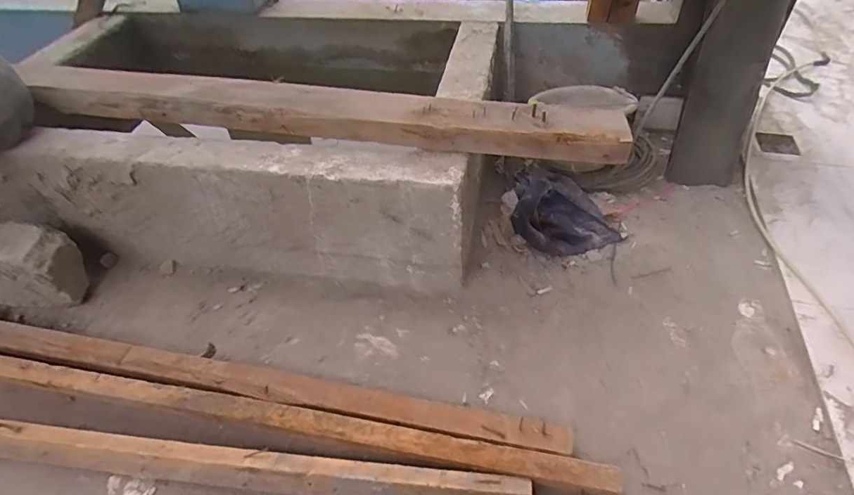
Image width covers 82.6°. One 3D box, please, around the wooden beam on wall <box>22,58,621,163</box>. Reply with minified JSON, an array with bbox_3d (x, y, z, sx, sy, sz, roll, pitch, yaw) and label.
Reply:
[{"bbox_3d":[-0.247,-0.259,0.951,1.213,0.078,0.117,8,47,12],"label":"wooden beam on wall"}]

